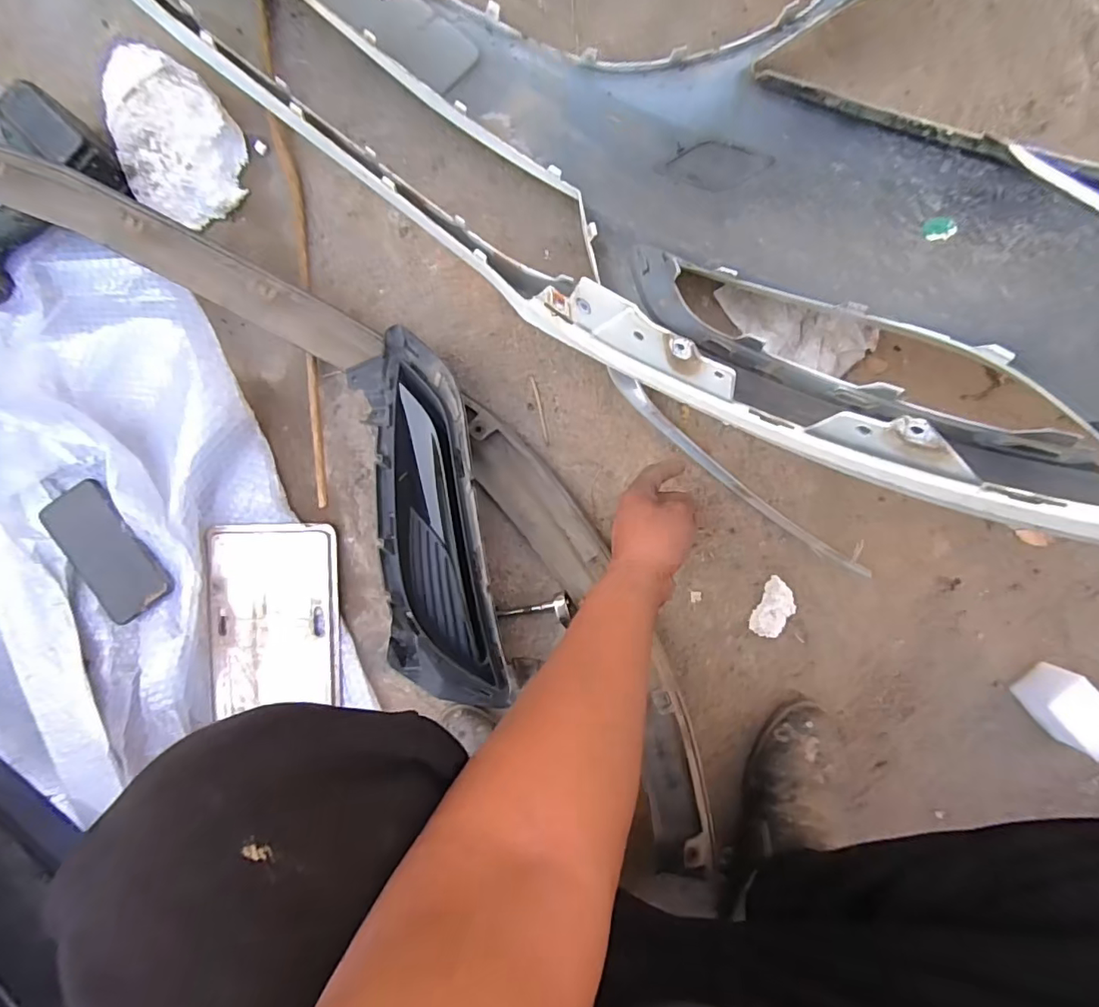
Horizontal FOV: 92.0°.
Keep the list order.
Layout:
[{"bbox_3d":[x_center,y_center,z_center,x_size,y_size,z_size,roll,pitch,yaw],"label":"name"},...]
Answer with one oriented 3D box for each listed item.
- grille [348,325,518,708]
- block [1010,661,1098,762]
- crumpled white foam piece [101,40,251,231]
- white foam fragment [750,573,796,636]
[{"bbox_3d":[-0.131,0.027,0.581,0.122,0.062,0.399,-10,89,2],"label":"grille"},{"bbox_3d":[0.550,0.221,0.560,0.053,0.052,0.080,-38,88,1],"label":"block"},{"bbox_3d":[-0.426,-0.422,0.604,0.126,0.045,0.188,-28,88,2],"label":"crumpled white foam piece"},{"bbox_3d":[0.252,0.118,0.594,0.037,0.012,0.066,24,90,2],"label":"white foam fragment"}]

